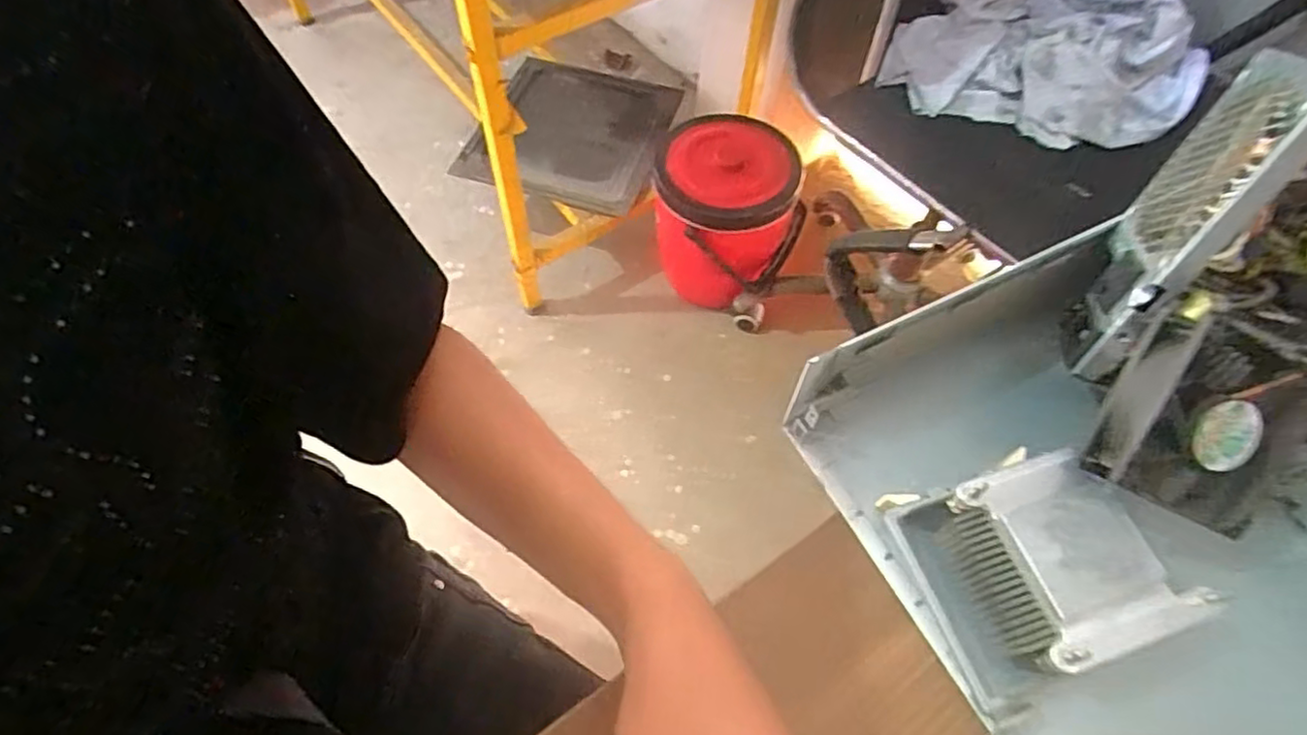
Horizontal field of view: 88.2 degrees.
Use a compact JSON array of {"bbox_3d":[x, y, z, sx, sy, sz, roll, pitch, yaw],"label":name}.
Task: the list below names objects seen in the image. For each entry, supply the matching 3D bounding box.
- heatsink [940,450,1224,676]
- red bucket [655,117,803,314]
[{"bbox_3d":[0.181,0.088,0.308,0.078,0.052,0.083,-17,61,-10],"label":"heatsink"},{"bbox_3d":[0.134,-0.284,1.200,0.238,0.237,0.261,0,59,0],"label":"red bucket"}]

